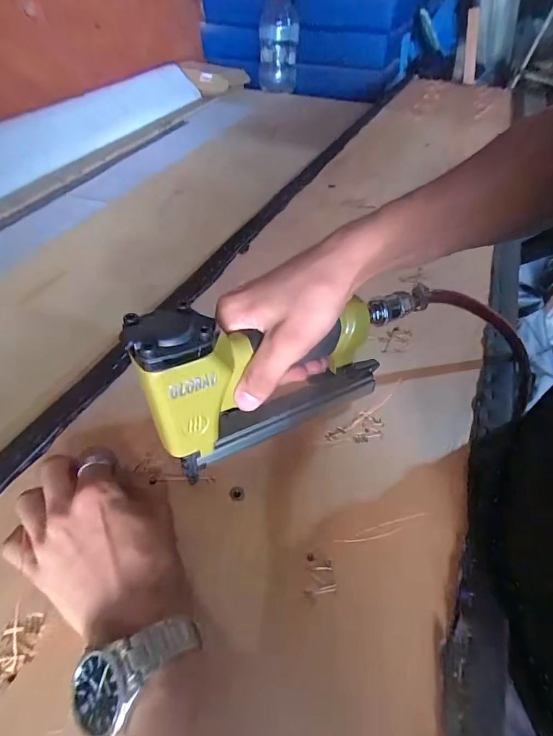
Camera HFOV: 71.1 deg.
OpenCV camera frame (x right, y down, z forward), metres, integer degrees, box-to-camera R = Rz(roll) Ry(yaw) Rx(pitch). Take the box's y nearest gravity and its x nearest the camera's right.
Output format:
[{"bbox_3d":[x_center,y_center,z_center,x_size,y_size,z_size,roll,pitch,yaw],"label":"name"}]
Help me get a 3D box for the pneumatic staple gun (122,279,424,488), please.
[{"bbox_3d":[0.020,-0.010,0.291,0.230,0.133,0.039,-24,52,-21],"label":"pneumatic staple gun"}]

